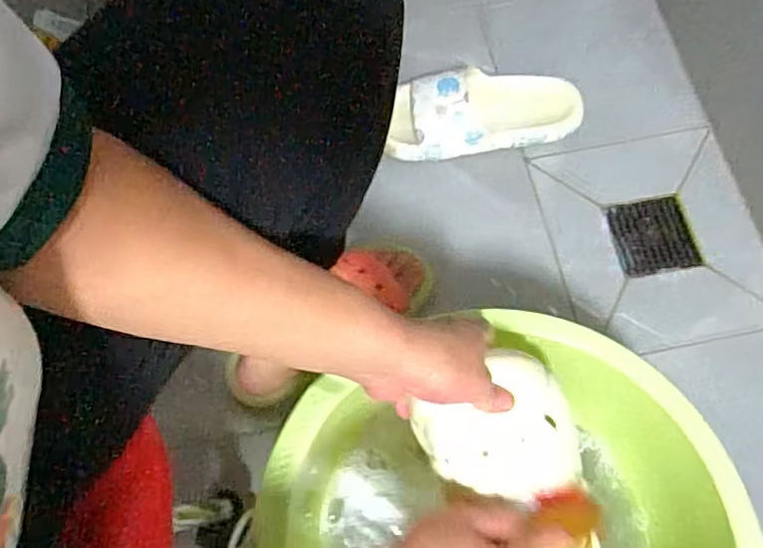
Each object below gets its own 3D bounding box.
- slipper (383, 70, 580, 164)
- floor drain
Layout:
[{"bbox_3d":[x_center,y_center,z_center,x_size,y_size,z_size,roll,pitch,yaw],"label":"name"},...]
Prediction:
[{"bbox_3d":[0.129,-0.208,0.743,0.247,0.074,0.100,-10,72,-3],"label":"slipper"},{"bbox_3d":[0.337,-0.047,0.737,0.099,0.005,0.096,-9,72,-3],"label":"floor drain"}]

